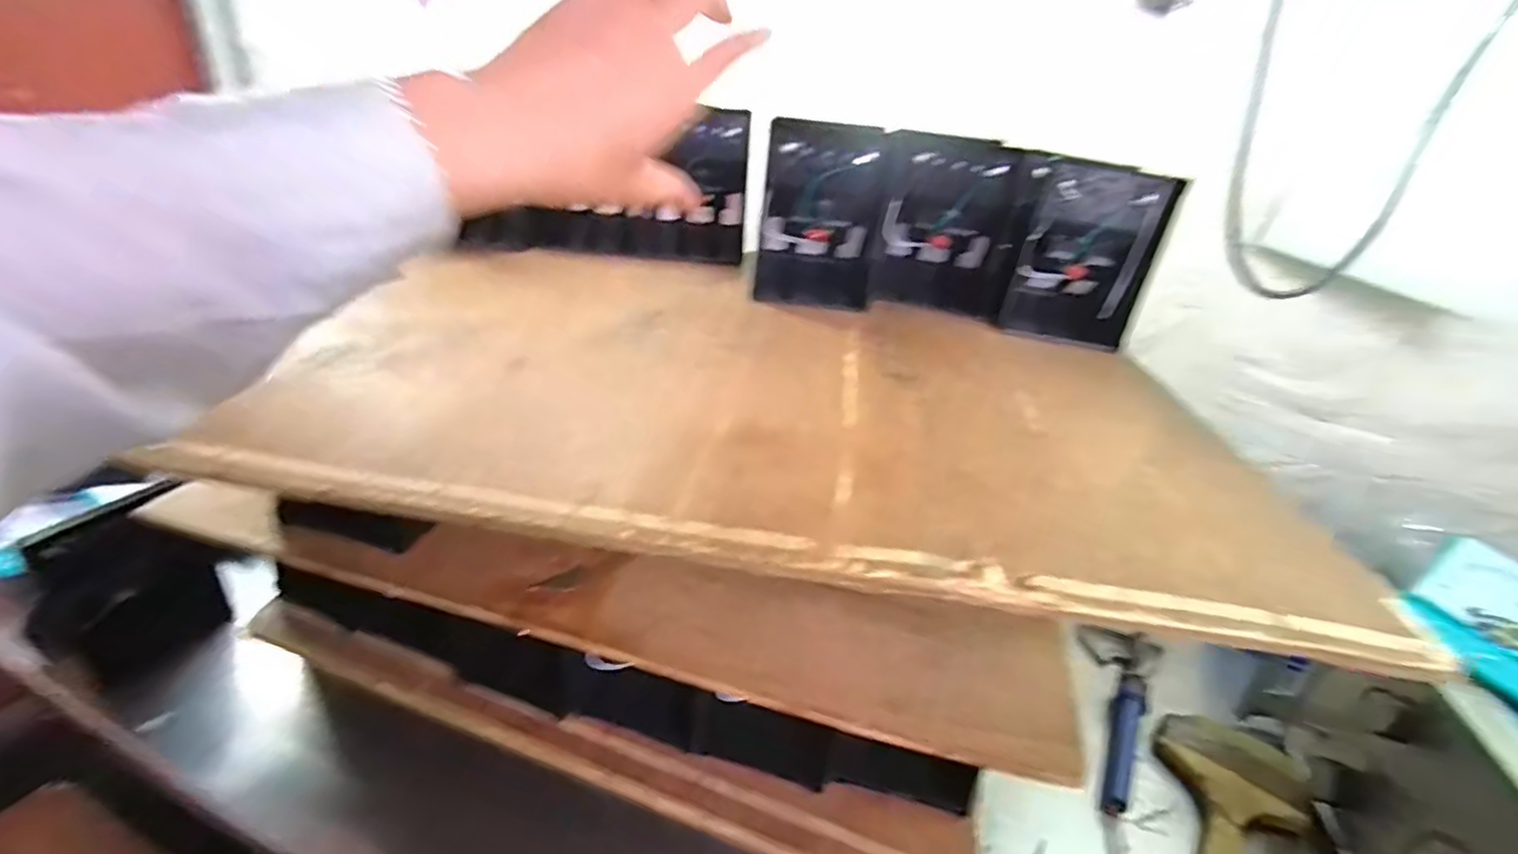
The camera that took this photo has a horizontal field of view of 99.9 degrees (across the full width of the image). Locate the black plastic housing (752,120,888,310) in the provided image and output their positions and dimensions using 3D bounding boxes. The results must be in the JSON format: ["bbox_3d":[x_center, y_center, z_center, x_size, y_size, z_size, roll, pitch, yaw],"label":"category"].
[{"bbox_3d":[0.053,-0.178,0.533,0.100,0.134,0.091,8,27,2],"label":"black plastic housing"}]

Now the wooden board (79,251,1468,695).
[{"bbox_3d":[0.009,-0.034,0.401,0.525,0.014,0.363,8,27,3],"label":"wooden board"}]

